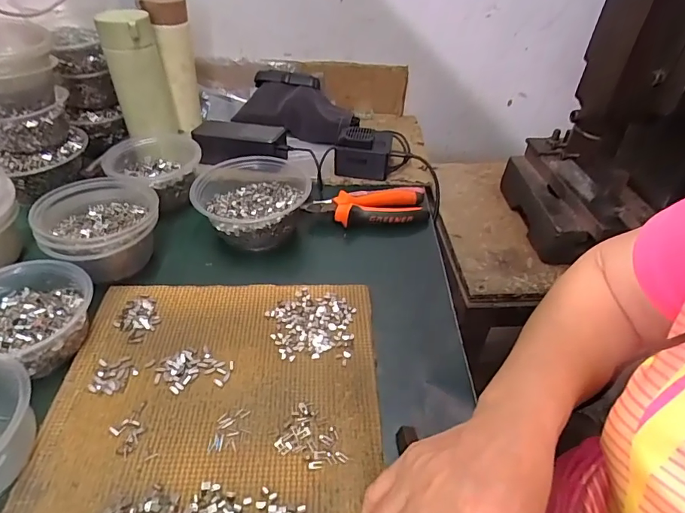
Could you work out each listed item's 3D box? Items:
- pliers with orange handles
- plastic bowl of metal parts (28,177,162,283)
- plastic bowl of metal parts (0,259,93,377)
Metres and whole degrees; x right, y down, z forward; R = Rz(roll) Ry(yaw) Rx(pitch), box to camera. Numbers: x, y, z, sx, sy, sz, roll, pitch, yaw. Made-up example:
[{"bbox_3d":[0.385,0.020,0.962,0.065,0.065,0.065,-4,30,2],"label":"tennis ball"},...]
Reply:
[{"bbox_3d":[0.030,-0.065,0.580,0.150,0.030,0.067,-1,40,-5],"label":"pliers with orange handles"},{"bbox_3d":[-0.255,-0.029,0.480,0.111,0.070,0.124,-12,43,-18],"label":"plastic bowl of metal parts"},{"bbox_3d":[-0.287,0.056,0.397,0.112,0.049,0.105,2,40,-2],"label":"plastic bowl of metal parts"}]

